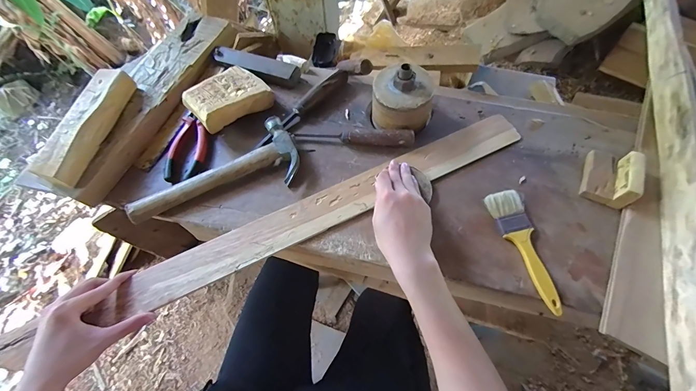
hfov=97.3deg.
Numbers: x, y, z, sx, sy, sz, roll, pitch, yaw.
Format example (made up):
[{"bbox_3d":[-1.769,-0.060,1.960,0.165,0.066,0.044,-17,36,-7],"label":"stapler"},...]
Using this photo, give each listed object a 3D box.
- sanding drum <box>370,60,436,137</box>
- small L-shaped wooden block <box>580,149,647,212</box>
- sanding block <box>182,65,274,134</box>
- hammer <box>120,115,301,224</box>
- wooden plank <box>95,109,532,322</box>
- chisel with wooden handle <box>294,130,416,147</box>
[{"bbox_3d":[0.093,-0.166,0.523,0.107,0.101,0.096,0,64,1],"label":"sanding drum"},{"bbox_3d":[0.398,-0.033,0.458,0.059,0.047,0.092,25,68,13],"label":"small L-shaped wooden block"},{"bbox_3d":[-0.220,-0.179,0.558,0.103,0.041,0.136,39,71,18],"label":"sanding block"},{"bbox_3d":[-0.223,-0.041,0.505,0.278,0.034,0.116,-17,65,-7],"label":"hammer"},{"bbox_3d":[-0.035,0.020,0.484,0.685,0.008,0.065,-25,66,-9],"label":"wooden plank"},{"bbox_3d":[0.011,-0.102,0.532,0.204,0.034,0.025,6,65,4],"label":"chisel with wooden handle"}]

